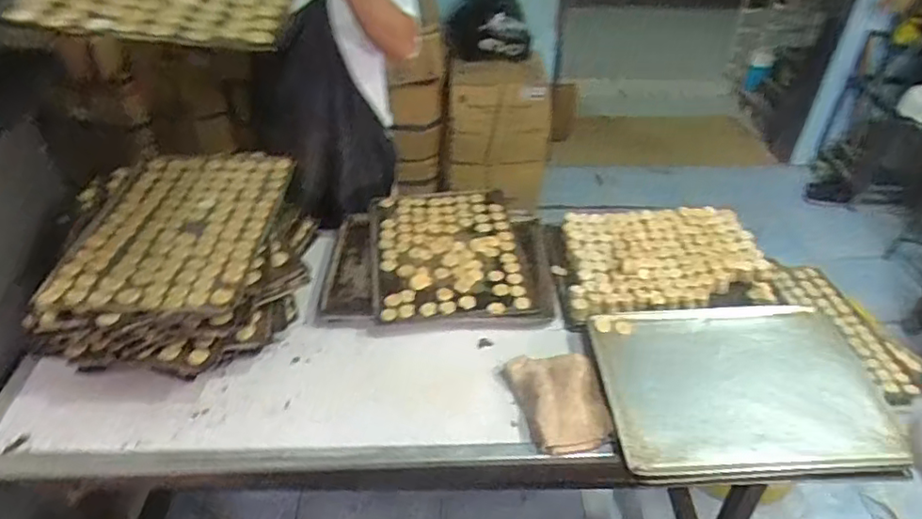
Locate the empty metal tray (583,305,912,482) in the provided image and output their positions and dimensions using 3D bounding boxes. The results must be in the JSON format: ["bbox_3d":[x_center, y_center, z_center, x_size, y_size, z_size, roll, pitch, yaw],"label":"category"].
[{"bbox_3d":[0.496,0.206,1.042,0.479,0.027,0.353,-1,40,-1],"label":"empty metal tray"}]

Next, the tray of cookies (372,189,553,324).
[{"bbox_3d":[-0.008,-0.018,1.323,0.366,0.046,0.420,-3,40,-4],"label":"tray of cookies"}]

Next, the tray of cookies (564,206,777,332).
[{"bbox_3d":[0.428,0.000,1.296,0.451,0.033,0.325,-3,40,-4],"label":"tray of cookies"}]

